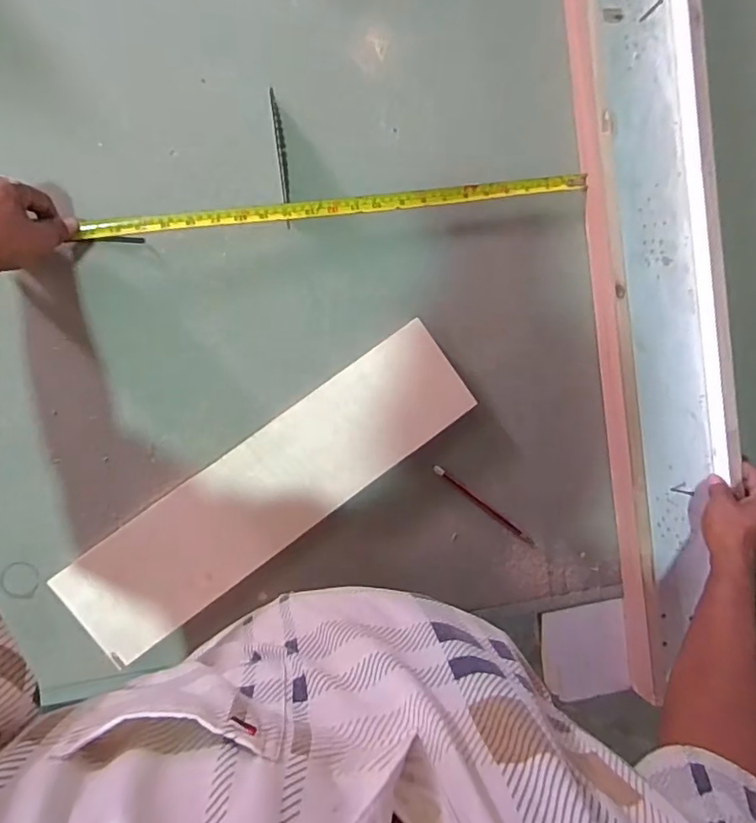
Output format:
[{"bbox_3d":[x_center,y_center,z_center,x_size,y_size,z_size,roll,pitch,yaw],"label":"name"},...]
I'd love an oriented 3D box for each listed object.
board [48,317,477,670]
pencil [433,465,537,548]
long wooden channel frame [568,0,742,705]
[{"bbox_3d":[-0.114,0.082,0.599,0.469,0.024,0.118,-36,98,-5],"label":"board"},{"bbox_3d":[0.127,0.113,0.645,0.157,0.004,0.010,38,87,-9],"label":"pencil"},{"bbox_3d":[0.319,-0.270,0.649,0.164,0.045,1.167,-5,93,-8],"label":"long wooden channel frame"}]

